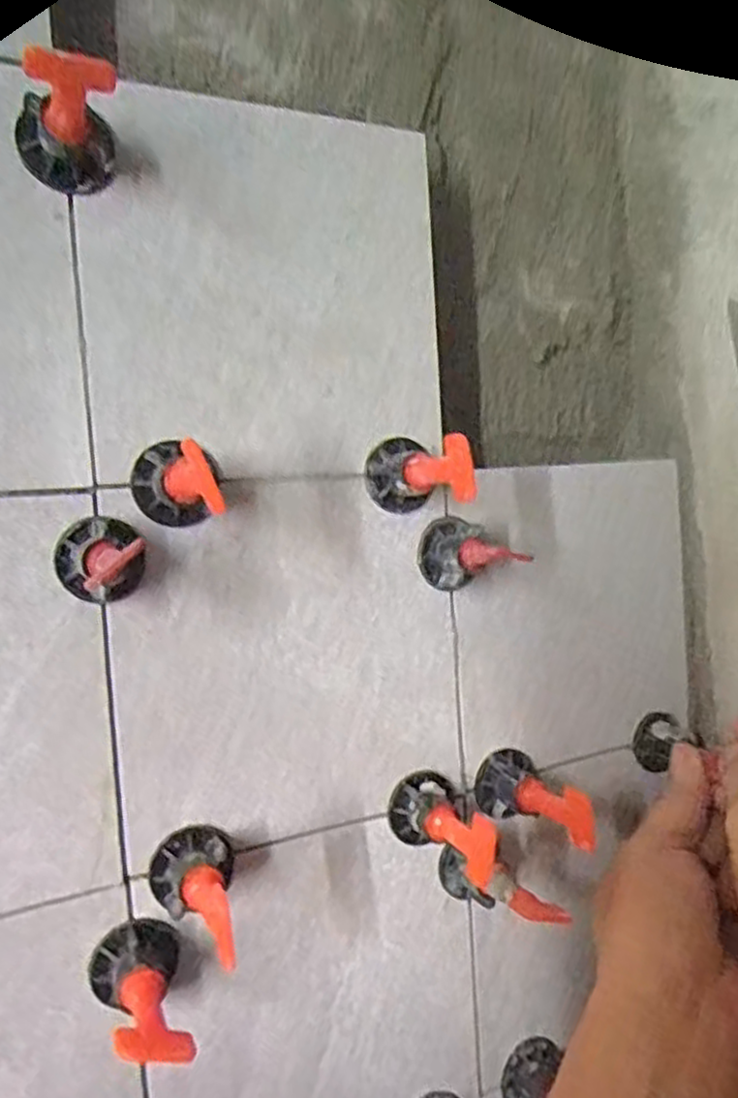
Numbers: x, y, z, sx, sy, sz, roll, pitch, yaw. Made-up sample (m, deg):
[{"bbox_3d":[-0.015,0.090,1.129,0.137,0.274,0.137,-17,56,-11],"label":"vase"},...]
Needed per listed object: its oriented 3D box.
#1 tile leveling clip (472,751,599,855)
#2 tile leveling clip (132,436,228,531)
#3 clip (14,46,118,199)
[{"bbox_3d":[0.071,0.112,0.329,0.033,0.028,0.058,-4,3,-11],"label":"tile leveling clip"},{"bbox_3d":[-0.068,-0.024,0.267,0.033,0.031,0.043,-5,3,-15],"label":"tile leveling clip"},{"bbox_3d":[-0.100,-0.142,0.249,0.032,0.026,0.043,-5,4,-23],"label":"clip"}]

